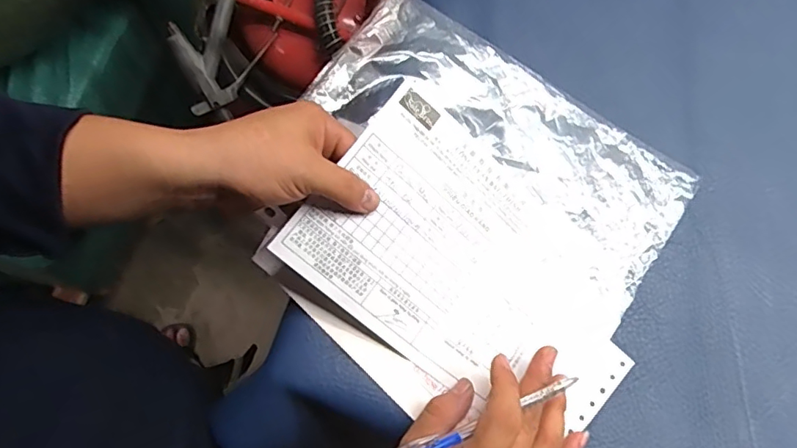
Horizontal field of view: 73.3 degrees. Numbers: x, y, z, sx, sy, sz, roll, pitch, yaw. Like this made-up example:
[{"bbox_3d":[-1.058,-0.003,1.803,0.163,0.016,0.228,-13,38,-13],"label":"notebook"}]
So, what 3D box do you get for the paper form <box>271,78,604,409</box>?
[{"bbox_3d":[0.037,0.021,0.385,0.198,0.016,0.156,41,78,-10],"label":"paper form"}]

